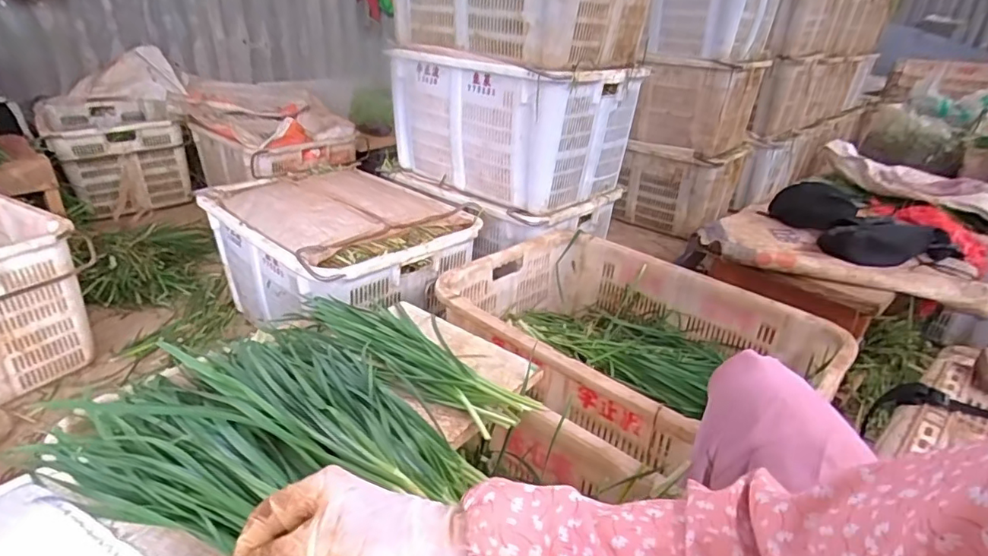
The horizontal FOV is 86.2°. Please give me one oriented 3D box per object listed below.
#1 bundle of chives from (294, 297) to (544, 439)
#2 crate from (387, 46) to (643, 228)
[{"bbox_3d":[-0.128,0.097,0.778,0.434,0.047,0.135,26,35,37],"label":"bundle of chives"},{"bbox_3d":[0.067,-0.490,1.657,0.641,0.389,0.469,25,34,36],"label":"crate"}]

